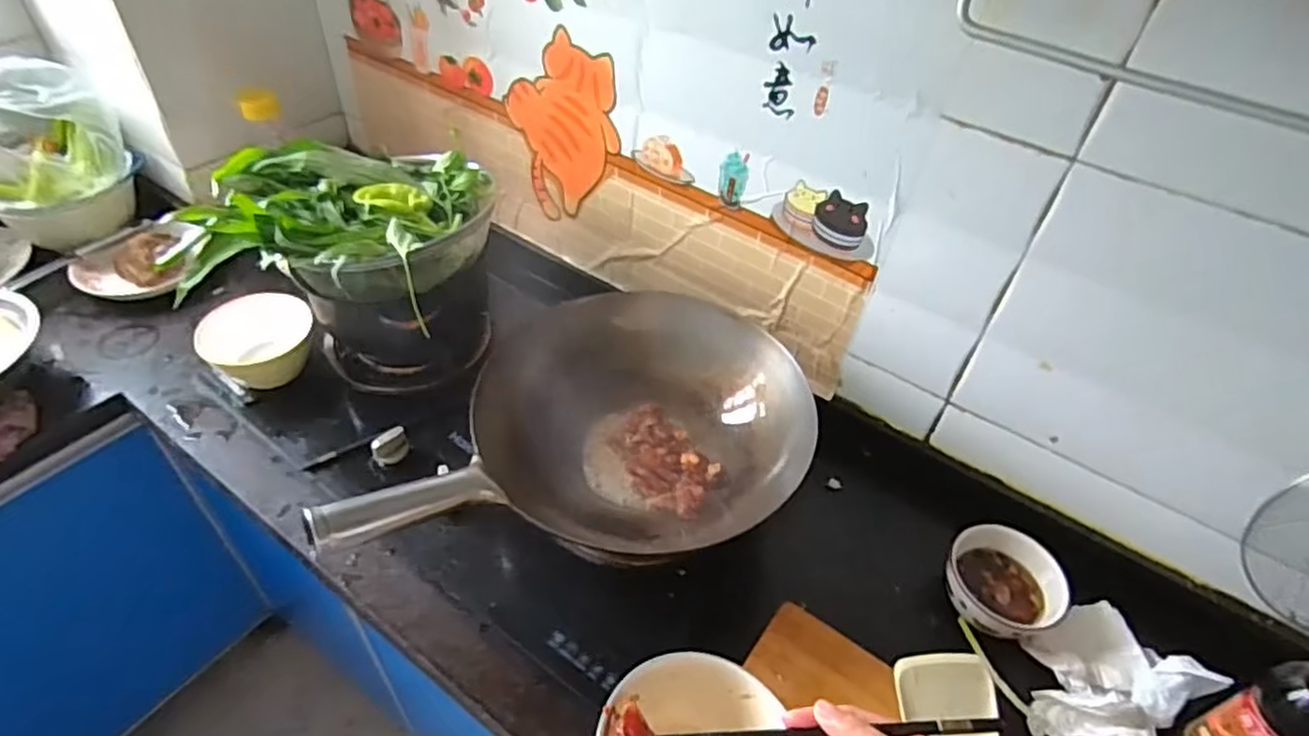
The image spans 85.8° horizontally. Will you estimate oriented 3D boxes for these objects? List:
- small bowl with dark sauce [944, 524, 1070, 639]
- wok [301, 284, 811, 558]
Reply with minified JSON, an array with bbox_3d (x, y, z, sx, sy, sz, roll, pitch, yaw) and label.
[{"bbox_3d":[0.372,0.228,0.757,0.103,0.050,0.113,3,44,-3],"label":"small bowl with dark sauce"},{"bbox_3d":[-0.073,0.064,0.755,0.473,0.173,0.264,-9,46,-15],"label":"wok"}]

